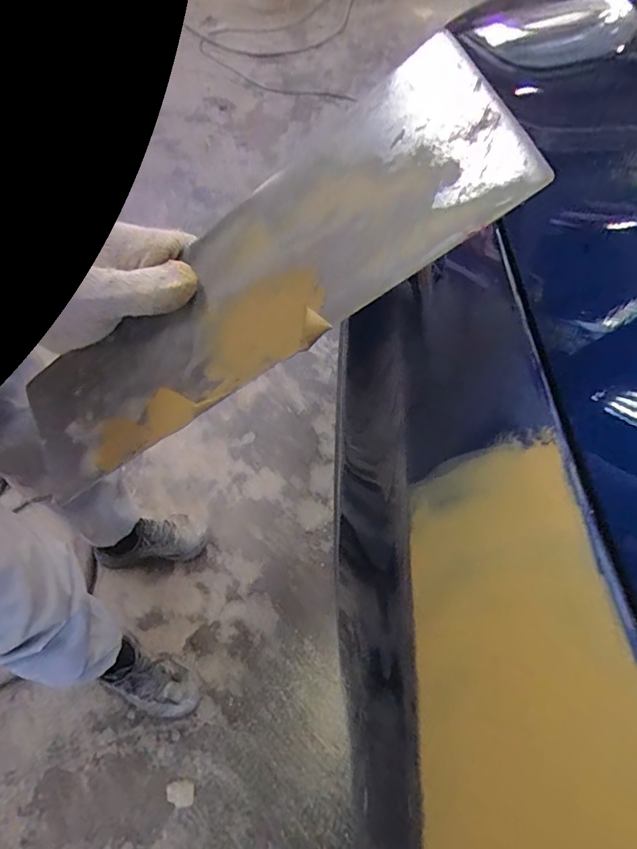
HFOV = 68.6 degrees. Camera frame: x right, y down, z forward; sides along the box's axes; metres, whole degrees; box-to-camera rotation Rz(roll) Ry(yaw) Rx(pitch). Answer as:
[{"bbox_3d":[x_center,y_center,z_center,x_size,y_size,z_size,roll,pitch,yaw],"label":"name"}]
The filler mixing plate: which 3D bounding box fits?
[{"bbox_3d":[-0.056,-0.064,0.267,0.332,0.011,0.091,-30,75,21],"label":"filler mixing plate"}]

